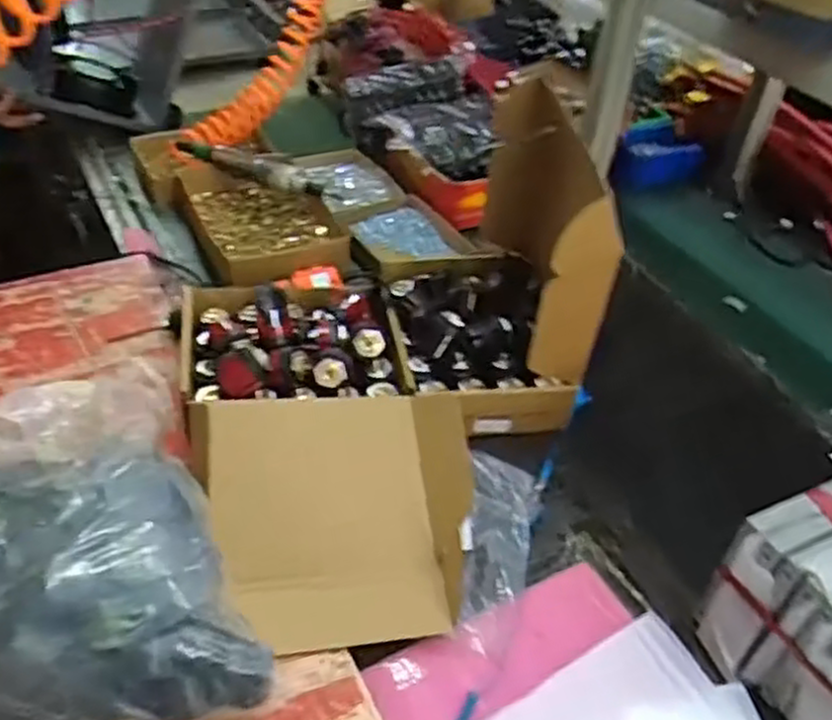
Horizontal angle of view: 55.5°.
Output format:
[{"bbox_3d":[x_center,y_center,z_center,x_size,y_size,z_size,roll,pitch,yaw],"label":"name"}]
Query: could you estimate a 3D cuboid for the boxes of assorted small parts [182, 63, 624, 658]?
[{"bbox_3d":[-0.019,-0.031,0.813,0.446,0.254,0.529,-4,43,-9],"label":"boxes of assorted small parts"}]

